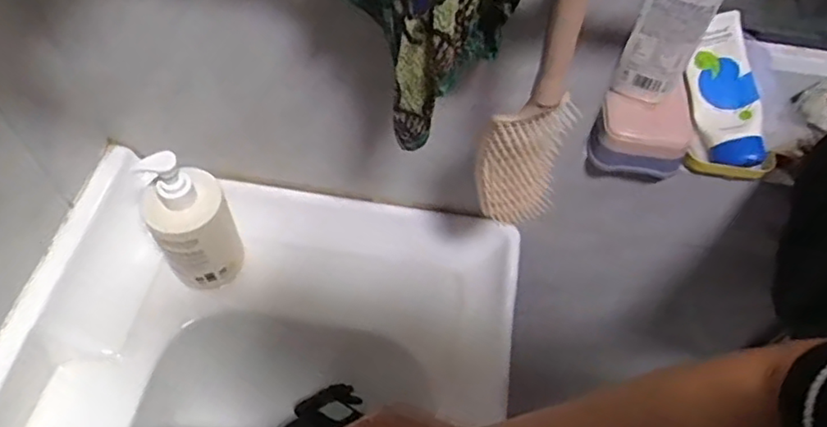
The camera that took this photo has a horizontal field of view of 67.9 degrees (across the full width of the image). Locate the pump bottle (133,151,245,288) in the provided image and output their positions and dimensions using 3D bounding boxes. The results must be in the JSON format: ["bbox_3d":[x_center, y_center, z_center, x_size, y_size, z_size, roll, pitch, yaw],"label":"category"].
[{"bbox_3d":[-0.219,0.007,0.607,0.075,0.174,0.064,-26,61,-19],"label":"pump bottle"}]

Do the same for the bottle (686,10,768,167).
[{"bbox_3d":[0.298,-0.119,0.585,0.062,0.027,0.150,3,74,-1],"label":"bottle"}]

